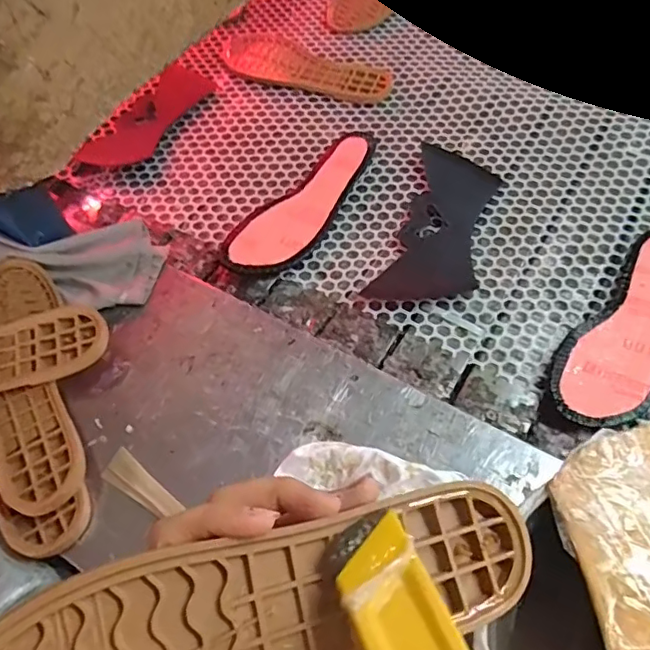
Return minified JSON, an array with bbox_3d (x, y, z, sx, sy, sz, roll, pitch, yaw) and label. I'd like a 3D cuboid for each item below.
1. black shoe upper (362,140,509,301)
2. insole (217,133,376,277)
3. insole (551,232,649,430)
[{"bbox_3d":[0.119,-0.100,0.566,0.090,0.006,0.215,18,61,15],"label":"black shoe upper"},{"bbox_3d":[-0.012,-0.131,0.588,0.074,0.018,0.228,33,65,22],"label":"insole"},{"bbox_3d":[0.269,-0.001,0.487,0.077,0.015,0.225,31,65,21],"label":"insole"}]

